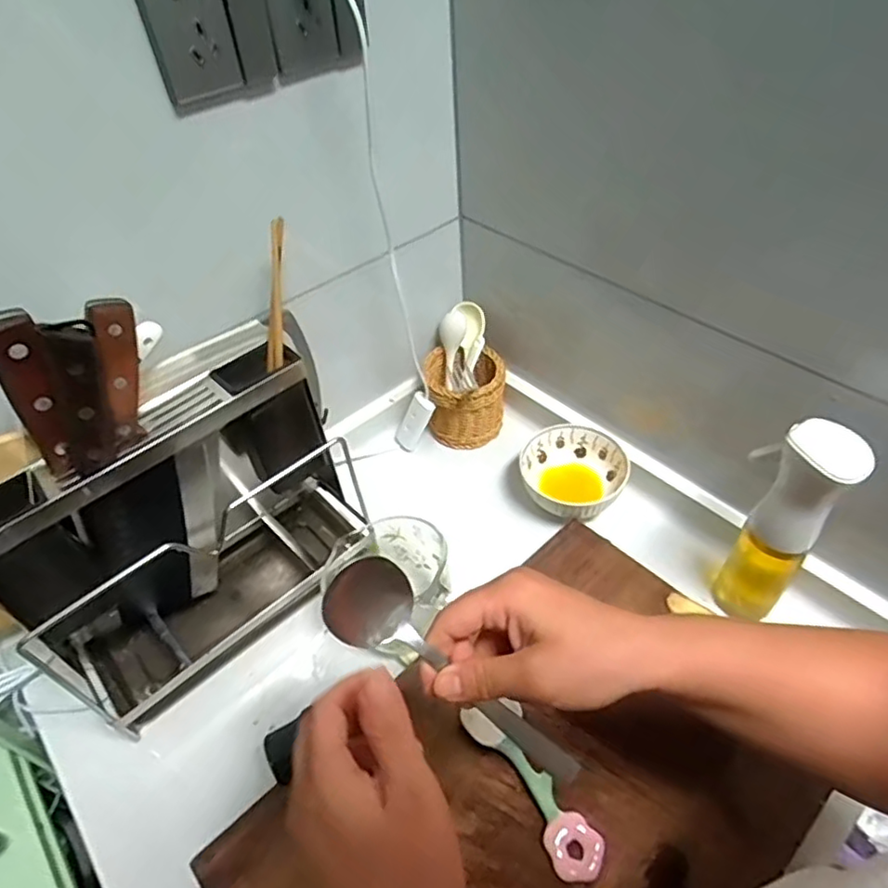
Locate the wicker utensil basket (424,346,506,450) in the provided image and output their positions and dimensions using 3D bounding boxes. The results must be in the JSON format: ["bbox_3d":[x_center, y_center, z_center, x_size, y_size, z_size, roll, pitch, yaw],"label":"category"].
[{"bbox_3d":[0.024,-0.055,0.754,0.100,0.088,0.082,5,44,8],"label":"wicker utensil basket"}]

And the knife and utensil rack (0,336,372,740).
[{"bbox_3d":[-0.228,0.063,0.562,0.305,0.238,0.170,-34,52,-29],"label":"knife and utensil rack"}]

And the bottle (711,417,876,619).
[{"bbox_3d":[0.279,0.074,0.515,0.069,0.220,0.054,27,50,27],"label":"bottle"}]

